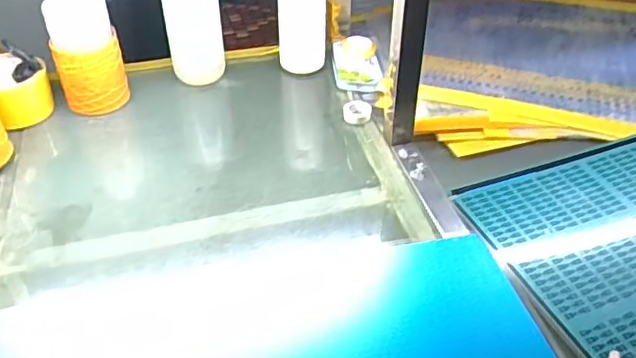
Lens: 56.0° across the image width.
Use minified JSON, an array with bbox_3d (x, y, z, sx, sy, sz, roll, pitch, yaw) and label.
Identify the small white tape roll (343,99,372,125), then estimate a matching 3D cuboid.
[{"bbox_3d":[0.051,-0.085,0.771,0.035,0.020,0.037,1,40,0],"label":"small white tape roll"}]

